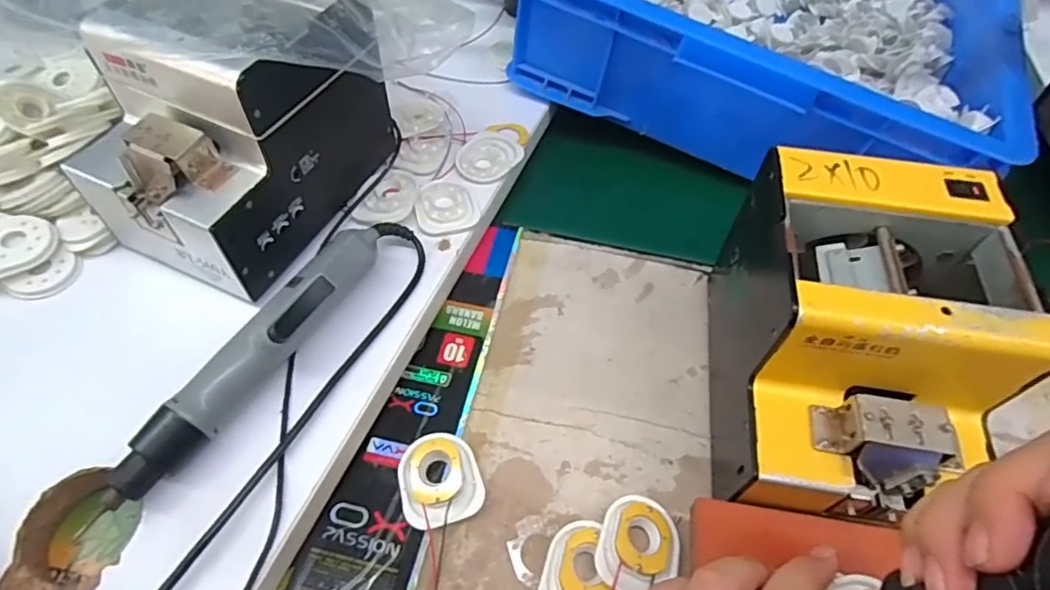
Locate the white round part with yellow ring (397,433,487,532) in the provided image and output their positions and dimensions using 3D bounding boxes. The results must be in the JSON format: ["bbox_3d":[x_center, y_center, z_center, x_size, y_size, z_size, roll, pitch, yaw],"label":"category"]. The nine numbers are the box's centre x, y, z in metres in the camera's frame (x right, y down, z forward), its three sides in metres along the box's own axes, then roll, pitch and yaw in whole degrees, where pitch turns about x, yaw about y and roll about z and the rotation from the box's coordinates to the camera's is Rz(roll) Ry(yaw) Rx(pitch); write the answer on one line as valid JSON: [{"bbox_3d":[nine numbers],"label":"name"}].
[{"bbox_3d":[-0.054,0.115,0.362,0.049,0.013,0.057,-14,56,-13],"label":"white round part with yellow ring"}]

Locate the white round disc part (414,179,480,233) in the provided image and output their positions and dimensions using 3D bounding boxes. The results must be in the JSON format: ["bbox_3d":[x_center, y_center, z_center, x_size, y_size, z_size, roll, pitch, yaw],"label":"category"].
[{"bbox_3d":[-0.065,-0.074,0.467,0.047,0.006,0.054,-14,56,-12],"label":"white round disc part"}]

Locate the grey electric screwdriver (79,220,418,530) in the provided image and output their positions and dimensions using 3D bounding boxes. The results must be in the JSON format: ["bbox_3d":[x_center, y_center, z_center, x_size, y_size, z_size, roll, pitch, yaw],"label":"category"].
[{"bbox_3d":[-0.158,0.028,0.363,0.029,0.043,0.238,26,57,16],"label":"grey electric screwdriver"}]

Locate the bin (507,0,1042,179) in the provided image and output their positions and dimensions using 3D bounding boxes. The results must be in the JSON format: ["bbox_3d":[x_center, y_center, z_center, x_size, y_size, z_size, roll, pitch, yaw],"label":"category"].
[{"bbox_3d":[0.292,-0.366,0.622,0.411,0.107,0.580,22,56,13],"label":"bin"}]

